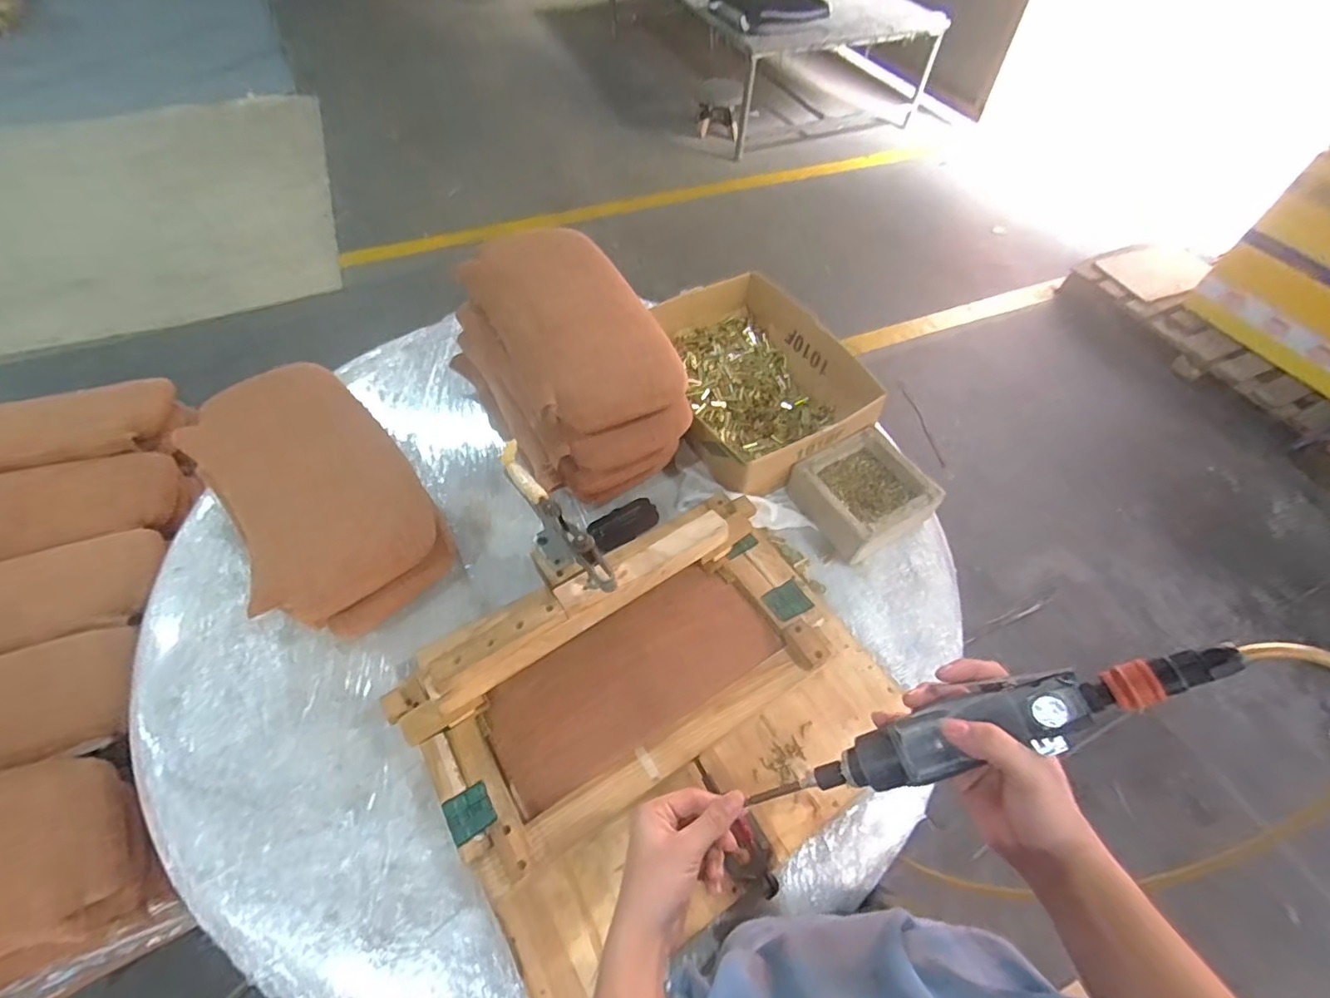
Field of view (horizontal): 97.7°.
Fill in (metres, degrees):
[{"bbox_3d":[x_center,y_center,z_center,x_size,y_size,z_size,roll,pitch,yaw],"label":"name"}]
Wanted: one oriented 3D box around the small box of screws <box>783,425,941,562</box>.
[{"bbox_3d":[0.312,-0.010,0.909,0.175,0.069,0.175,-28,61,-20],"label":"small box of screws"}]

